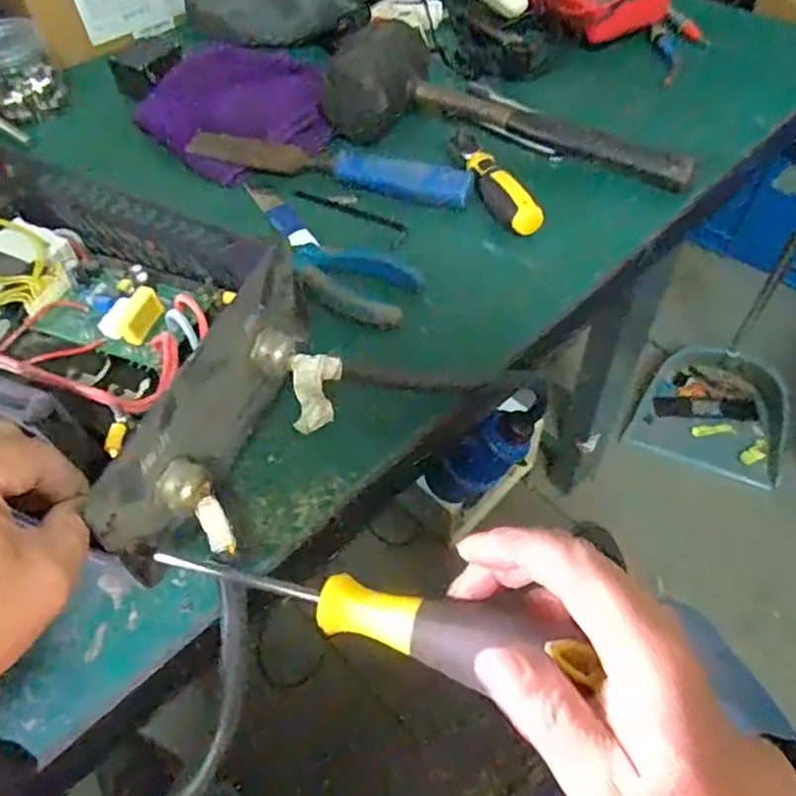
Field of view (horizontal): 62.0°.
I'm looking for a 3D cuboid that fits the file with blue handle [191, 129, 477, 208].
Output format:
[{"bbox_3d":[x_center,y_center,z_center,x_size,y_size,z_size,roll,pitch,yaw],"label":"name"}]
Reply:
[{"bbox_3d":[-0.056,-0.178,0.511,0.226,0.014,0.033,13,56,12],"label":"file with blue handle"}]

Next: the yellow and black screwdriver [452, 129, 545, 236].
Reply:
[{"bbox_3d":[0.069,-0.166,0.493,0.022,0.026,0.119,-19,56,-10],"label":"yellow and black screwdriver"}]

